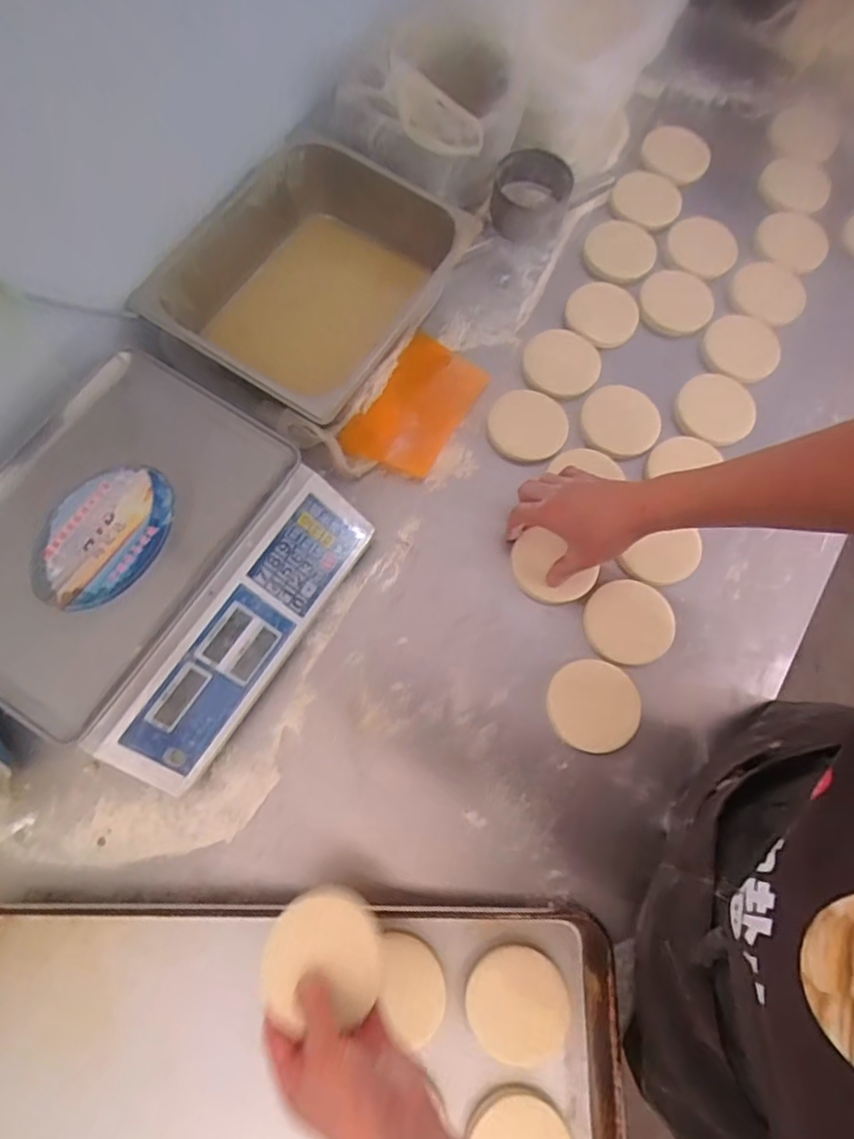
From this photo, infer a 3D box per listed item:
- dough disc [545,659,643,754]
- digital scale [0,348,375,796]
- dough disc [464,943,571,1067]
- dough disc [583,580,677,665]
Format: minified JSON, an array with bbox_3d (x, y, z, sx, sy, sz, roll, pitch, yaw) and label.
[{"bbox_3d":[0.176,0.144,0.644,0.095,0.013,0.092,1,73,-2],"label":"dough disc"},{"bbox_3d":[-0.277,-0.007,0.608,0.317,0.115,0.342,32,75,7],"label":"digital scale"},{"bbox_3d":[0.084,0.397,0.554,0.095,0.011,0.089,24,74,5],"label":"dough disc"},{"bbox_3d":[0.219,0.055,0.660,0.091,0.015,0.088,-2,73,5],"label":"dough disc"}]

